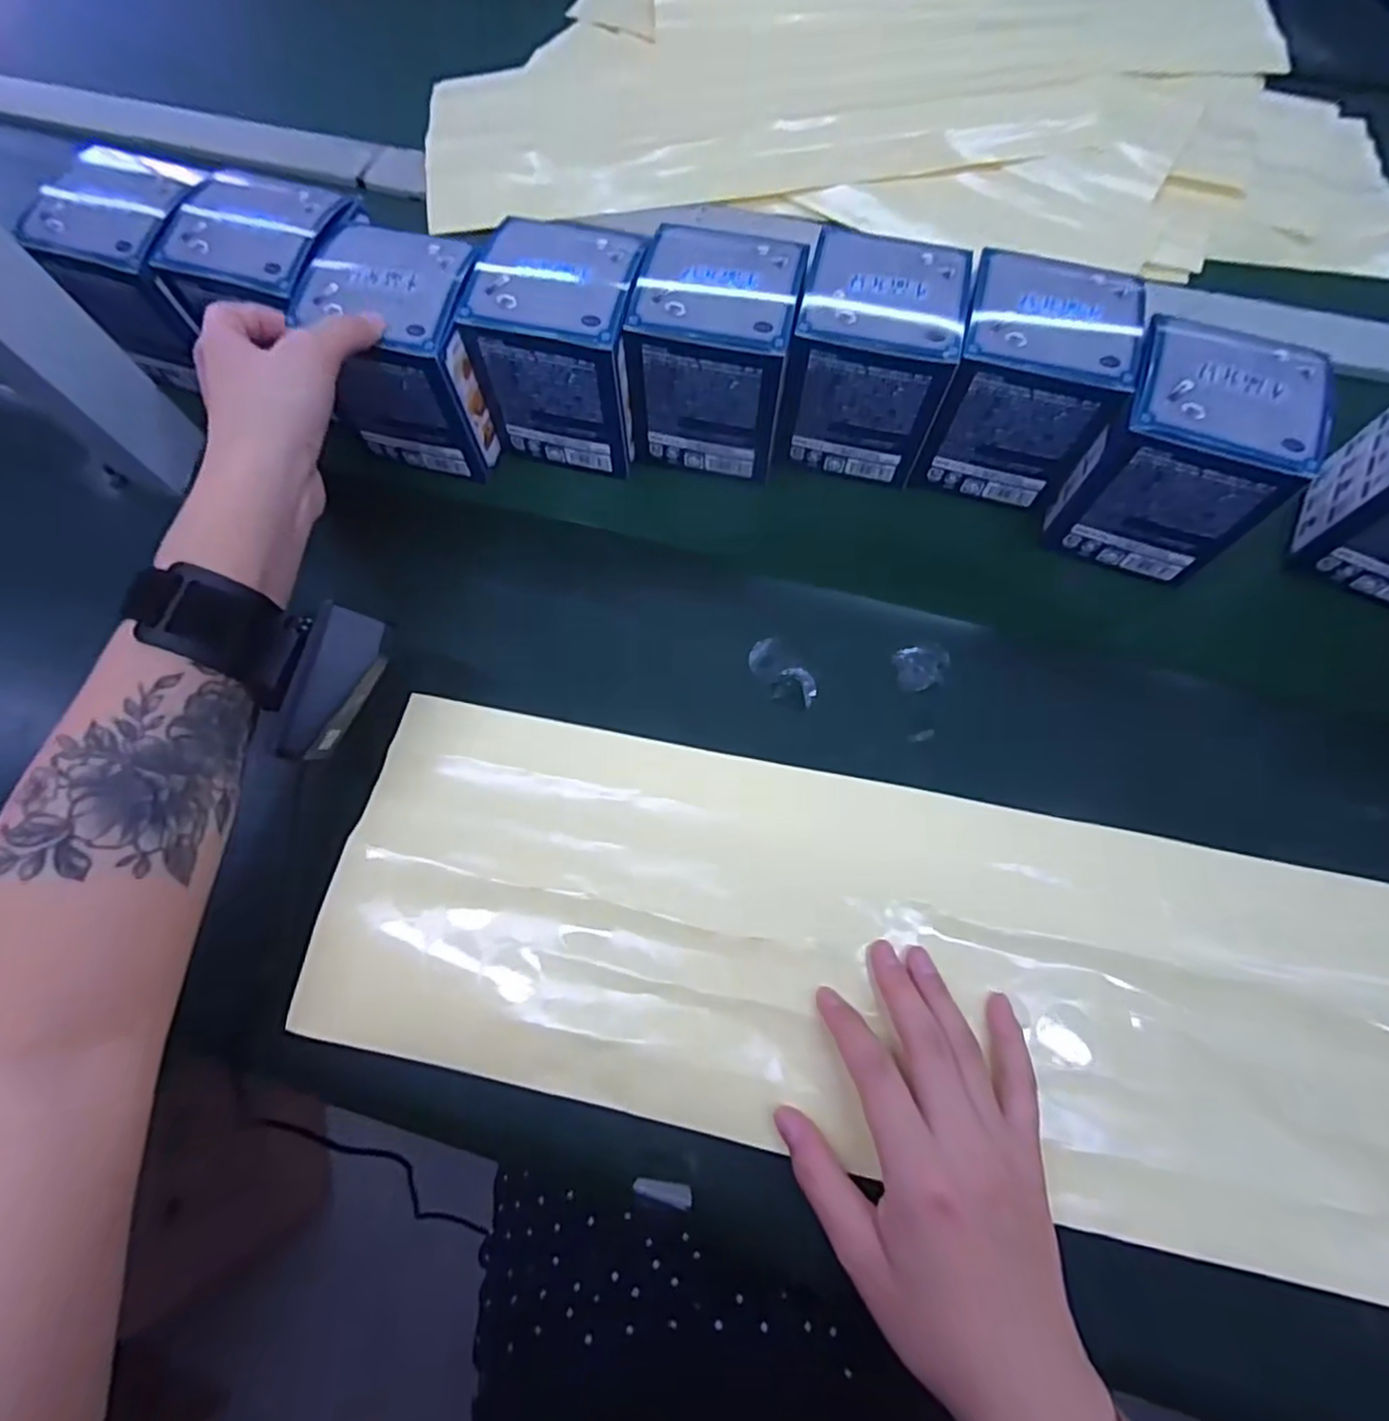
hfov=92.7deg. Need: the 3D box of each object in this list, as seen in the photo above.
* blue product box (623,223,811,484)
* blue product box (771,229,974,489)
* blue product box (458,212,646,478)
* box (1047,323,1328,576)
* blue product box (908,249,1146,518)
[{"bbox_3d":[0.013,-0.195,0.370,0.083,0.093,0.081,11,71,7],"label":"blue product box"},{"bbox_3d":[0.096,-0.195,0.365,0.083,0.082,0.082,12,71,7],"label":"blue product box"},{"bbox_3d":[-0.068,-0.201,0.371,0.080,0.088,0.082,12,71,7],"label":"blue product box"},{"bbox_3d":[0.247,-0.132,0.338,0.083,0.083,0.073,20,72,10],"label":"box"},{"bbox_3d":[0.178,-0.178,0.357,0.080,0.078,0.081,16,71,9],"label":"blue product box"}]

